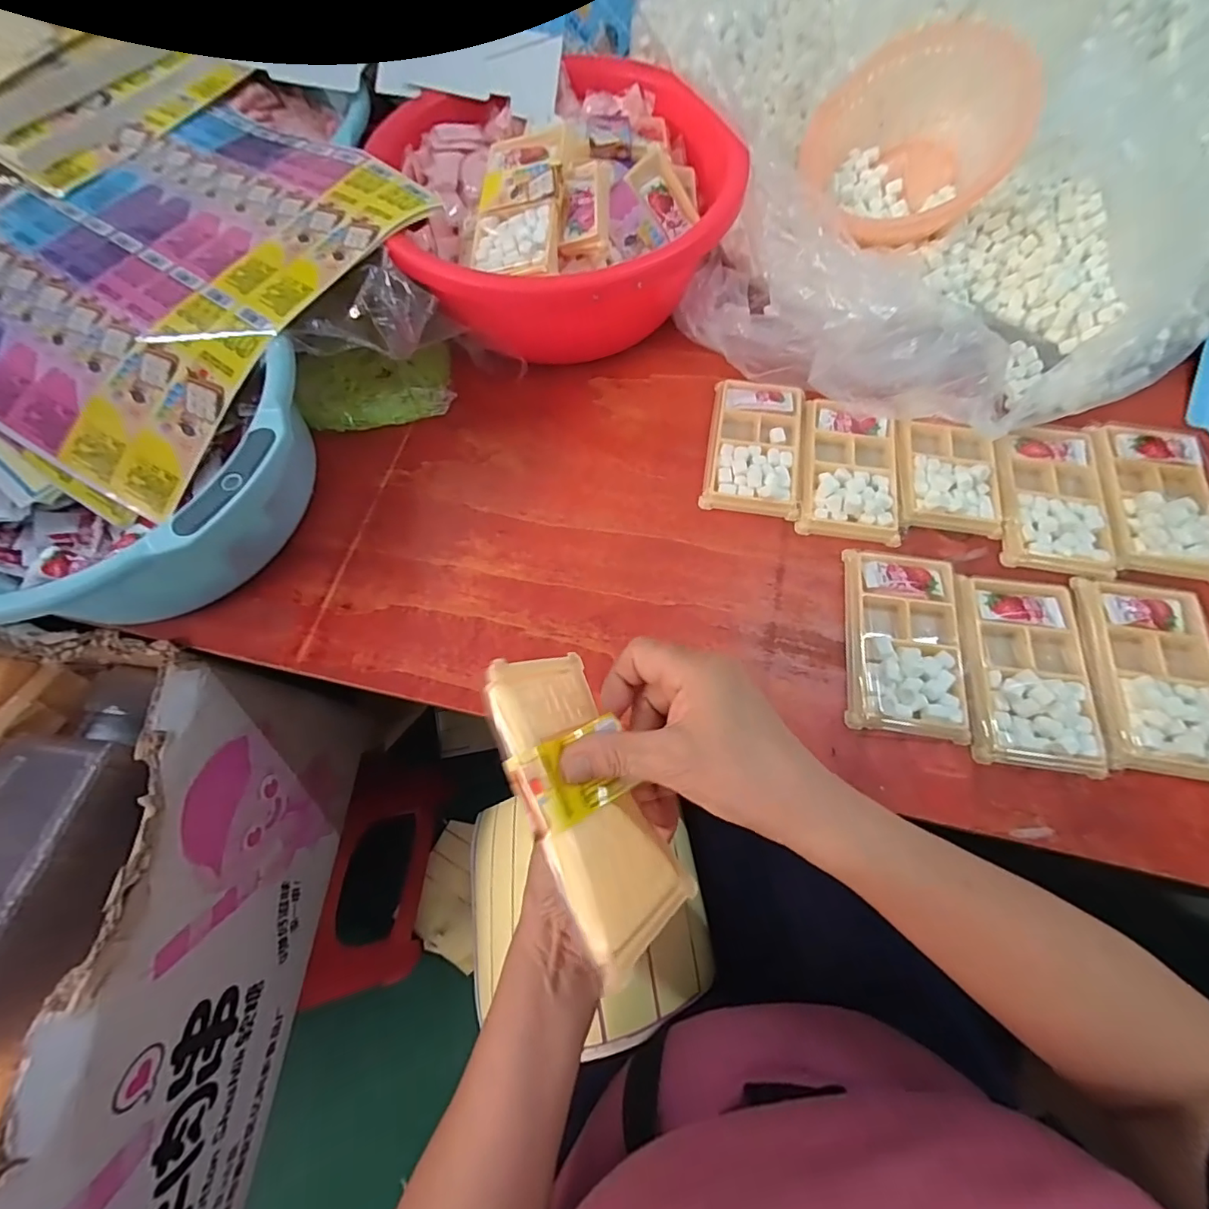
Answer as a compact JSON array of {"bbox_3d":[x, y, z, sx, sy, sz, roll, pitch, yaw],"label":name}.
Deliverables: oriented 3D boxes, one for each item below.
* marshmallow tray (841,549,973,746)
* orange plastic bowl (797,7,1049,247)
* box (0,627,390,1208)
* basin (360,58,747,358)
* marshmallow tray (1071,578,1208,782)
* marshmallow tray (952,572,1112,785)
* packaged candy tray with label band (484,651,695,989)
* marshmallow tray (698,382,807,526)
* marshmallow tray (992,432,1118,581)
[{"bbox_3d":[0.220,0.024,0.370,0.079,0.020,0.137,7,68,5],"label":"marshmallow tray"},{"bbox_3d":[0.266,-0.420,0.455,0.139,0.103,0.192,-32,70,-5],"label":"orange plastic bowl"},{"bbox_3d":[-0.519,0.310,0.424,0.386,0.293,0.530,3,68,3],"label":"box"},{"bbox_3d":[-0.044,-0.375,0.487,0.278,0.123,0.278,-1,68,2],"label":"basin"},{"bbox_3d":[0.376,0.044,0.347,0.079,0.015,0.138,9,68,6],"label":"marshmallow tray"},{"bbox_3d":[0.293,0.044,0.353,0.079,0.016,0.133,8,68,5],"label":"marshmallow tray"},{"bbox_3d":[-0.008,0.091,0.248,0.019,0.078,0.137,-34,73,27],"label":"packaged candy tray with label band"},{"bbox_3d":[0.131,-0.139,0.444,0.077,0.013,0.131,9,68,6],"label":"marshmallow tray"},{"bbox_3d":[0.360,-0.087,0.415,0.077,0.019,0.134,8,68,5],"label":"marshmallow tray"}]

